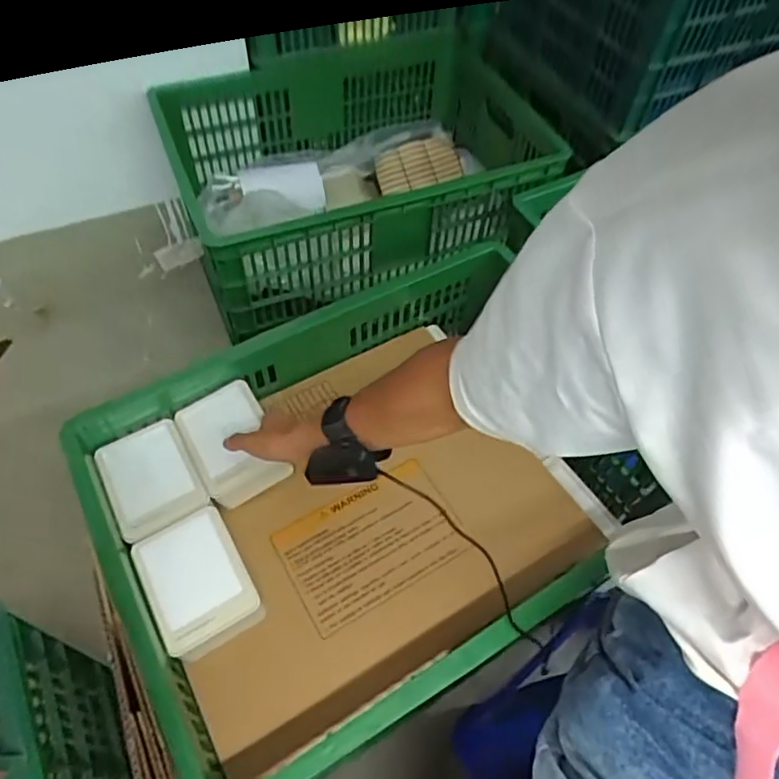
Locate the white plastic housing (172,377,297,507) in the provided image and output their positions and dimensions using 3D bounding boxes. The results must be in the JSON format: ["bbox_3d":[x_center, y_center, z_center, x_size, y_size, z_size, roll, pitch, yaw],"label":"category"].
[{"bbox_3d":[-0.195,0.063,0.733,0.096,0.042,0.143,-25,61,-18],"label":"white plastic housing"}]

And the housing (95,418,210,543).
[{"bbox_3d":[-0.298,0.111,0.742,0.105,0.033,0.128,-25,61,-19],"label":"housing"}]

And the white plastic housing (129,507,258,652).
[{"bbox_3d":[-0.217,0.214,0.669,0.106,0.062,0.136,-26,61,-19],"label":"white plastic housing"}]

